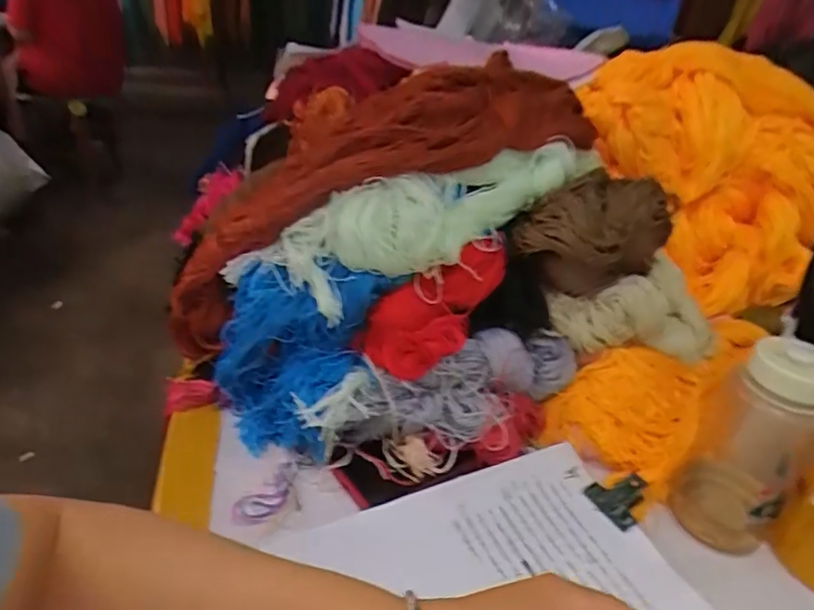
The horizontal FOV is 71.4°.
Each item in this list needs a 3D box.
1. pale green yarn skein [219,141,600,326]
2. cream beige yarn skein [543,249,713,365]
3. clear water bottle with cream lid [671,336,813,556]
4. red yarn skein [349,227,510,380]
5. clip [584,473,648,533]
[{"bbox_3d":[0.030,-0.092,0.557,0.409,0.082,0.109,-22,39,-16],"label":"pale green yarn skein"},{"bbox_3d":[0.248,0.010,0.595,0.195,0.073,0.079,-8,34,-23],"label":"cream beige yarn skein"},{"bbox_3d":[0.287,0.117,0.470,0.078,0.185,0.068,29,39,33],"label":"clear water bottle with cream lid"},{"bbox_3d":[0.033,-0.001,0.533,0.171,0.056,0.061,-42,47,-8],"label":"red yarn skein"},{"bbox_3d":[0.192,0.168,0.500,0.050,0.015,0.046,-14,37,-29],"label":"clip"}]

